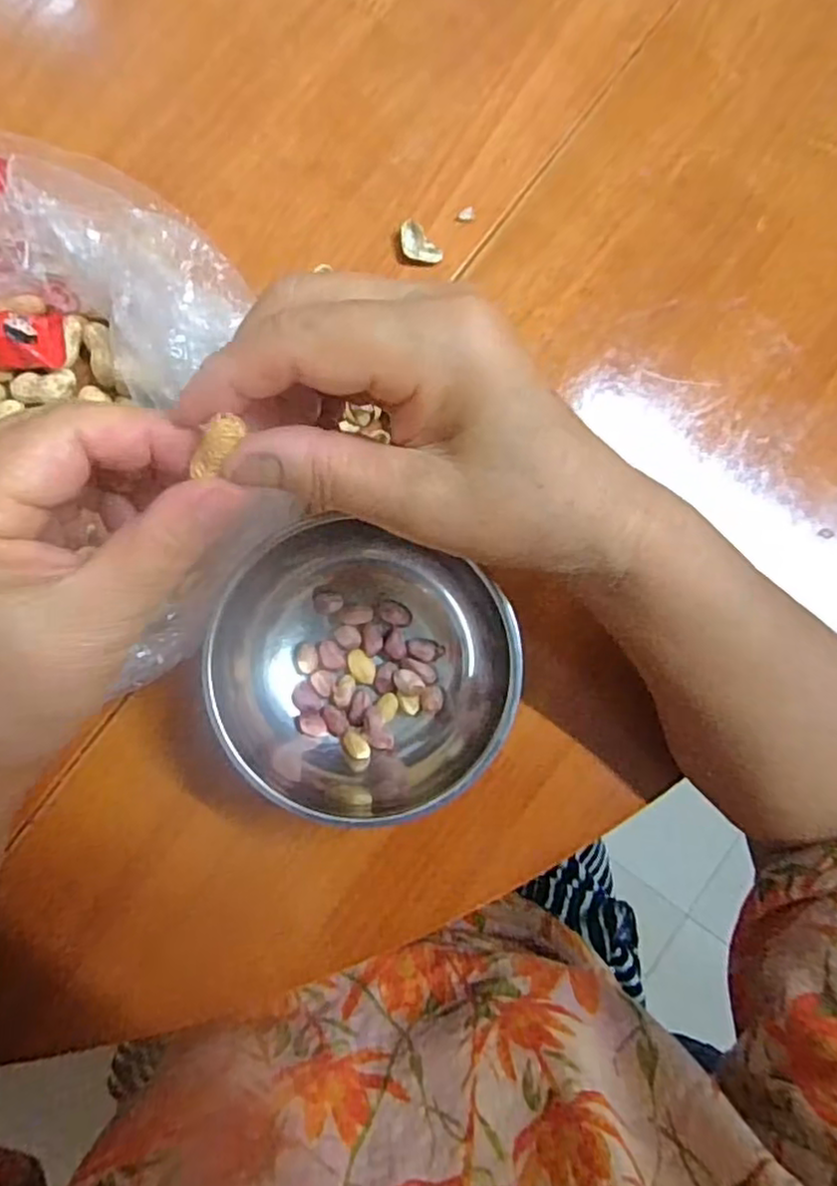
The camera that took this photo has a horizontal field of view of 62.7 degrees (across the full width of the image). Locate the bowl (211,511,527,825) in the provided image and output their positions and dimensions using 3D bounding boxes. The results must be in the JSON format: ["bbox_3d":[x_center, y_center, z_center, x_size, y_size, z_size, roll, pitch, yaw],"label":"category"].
[{"bbox_3d":[-0.025,0.037,0.283,0.120,0.062,0.116,0,87,-3],"label":"bowl"}]

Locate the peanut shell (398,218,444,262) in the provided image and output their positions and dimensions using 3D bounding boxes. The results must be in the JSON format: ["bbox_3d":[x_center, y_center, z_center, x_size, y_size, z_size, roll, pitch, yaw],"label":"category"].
[{"bbox_3d":[0.000,-0.163,0.323,0.014,0.005,0.022,-44,90,-5],"label":"peanut shell"}]

